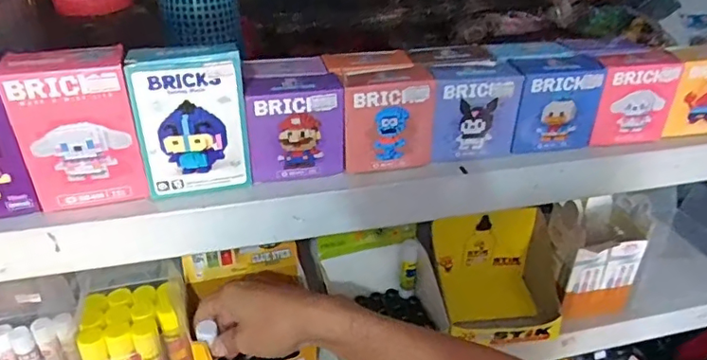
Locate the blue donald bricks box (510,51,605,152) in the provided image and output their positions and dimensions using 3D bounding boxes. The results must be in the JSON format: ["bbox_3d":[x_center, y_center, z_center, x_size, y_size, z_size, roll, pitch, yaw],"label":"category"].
[{"bbox_3d":[0.183,-0.073,0.503,0.080,0.076,0.040,-4,34,-9],"label":"blue donald bricks box"}]

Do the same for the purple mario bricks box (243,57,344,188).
[{"bbox_3d":[-0.052,-0.054,0.464,0.077,0.080,0.068,-6,34,-12],"label":"purple mario bricks box"}]

